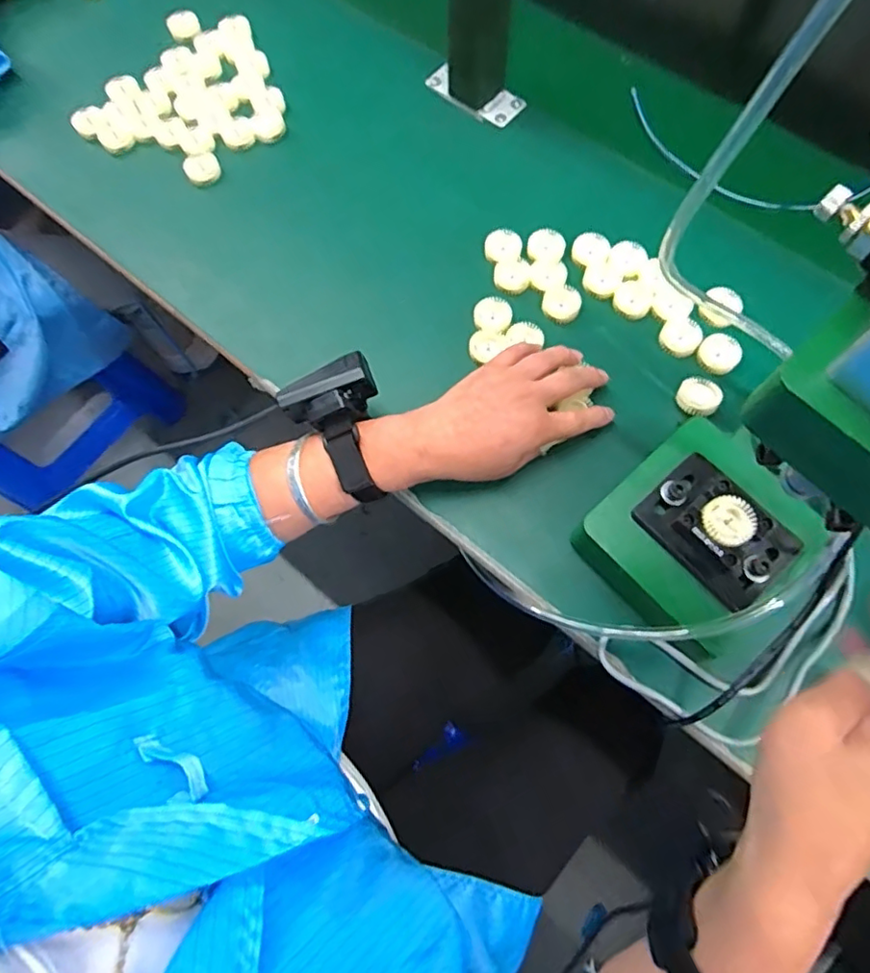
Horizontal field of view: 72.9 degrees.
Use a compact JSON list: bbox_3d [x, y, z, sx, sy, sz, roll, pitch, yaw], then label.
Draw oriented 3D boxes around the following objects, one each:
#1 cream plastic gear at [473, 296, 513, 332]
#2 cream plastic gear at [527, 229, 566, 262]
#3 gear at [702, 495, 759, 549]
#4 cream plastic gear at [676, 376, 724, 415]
[{"bbox_3d":[0.049,-0.145,0.499,0.032,0.011,0.030,0,72,1],"label":"cream plastic gear"},{"bbox_3d":[0.097,-0.210,0.512,0.031,0.010,0.028,0,72,1],"label":"cream plastic gear"},{"bbox_3d":[0.188,0.022,0.378,0.033,0.007,0.033,-23,73,-6],"label":"gear"},{"bbox_3d":[0.209,-0.071,0.468,0.029,0.011,0.032,-39,72,16],"label":"cream plastic gear"}]

